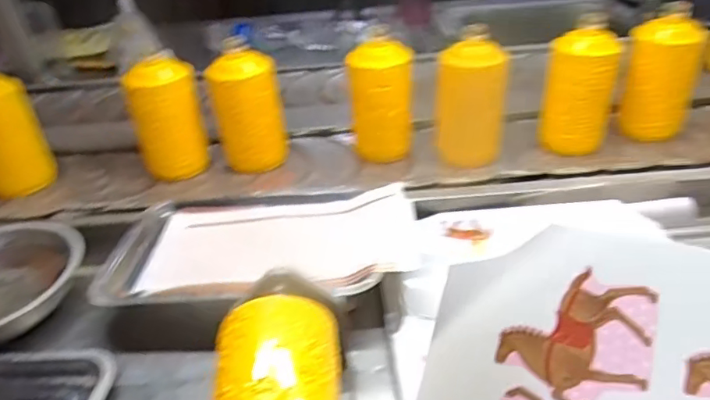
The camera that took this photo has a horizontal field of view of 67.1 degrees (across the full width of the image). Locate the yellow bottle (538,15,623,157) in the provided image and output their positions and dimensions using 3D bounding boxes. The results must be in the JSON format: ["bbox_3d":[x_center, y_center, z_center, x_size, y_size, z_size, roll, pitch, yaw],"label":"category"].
[{"bbox_3d":[0.324,-0.162,0.777,0.100,0.175,0.094,12,39,21],"label":"yellow bottle"}]

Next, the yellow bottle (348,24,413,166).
[{"bbox_3d":[0.038,-0.149,0.803,0.088,0.179,0.087,23,44,33],"label":"yellow bottle"}]

